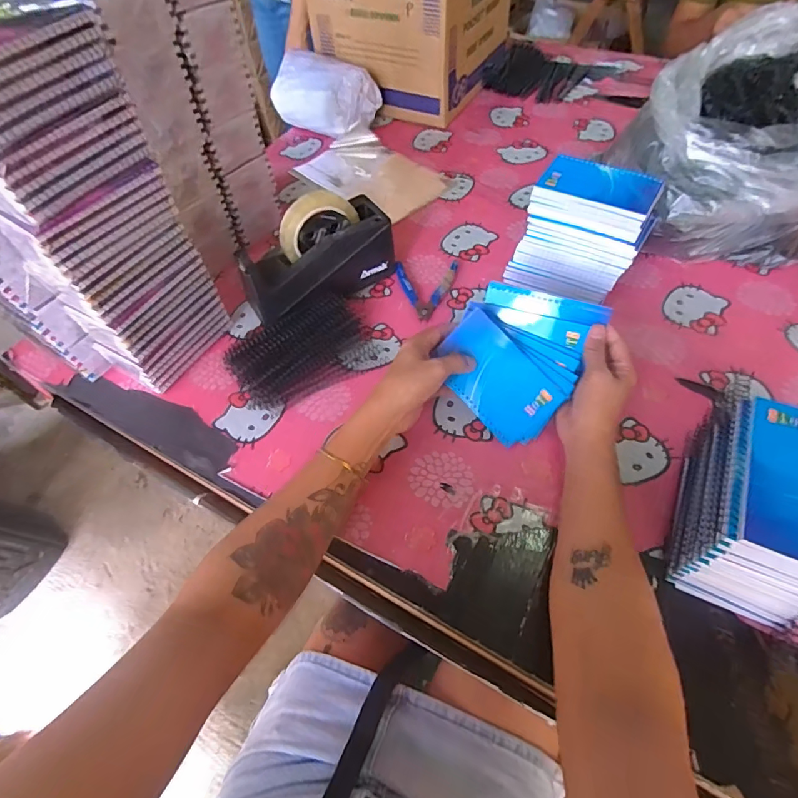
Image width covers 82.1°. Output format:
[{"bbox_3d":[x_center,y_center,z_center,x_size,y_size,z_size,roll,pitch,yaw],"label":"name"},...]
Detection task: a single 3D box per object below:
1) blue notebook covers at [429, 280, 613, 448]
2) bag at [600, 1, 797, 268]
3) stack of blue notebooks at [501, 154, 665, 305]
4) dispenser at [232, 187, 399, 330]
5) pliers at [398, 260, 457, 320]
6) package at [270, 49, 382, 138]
[{"bbox_3d":[0.126,-0.050,0.497,0.137,0.014,0.164,34,89,12],"label":"blue notebook covers"},{"bbox_3d":[0.442,-0.317,0.575,0.294,0.208,0.218,0,56,4],"label":"bag"},{"bbox_3d":[0.231,-0.210,0.580,0.144,0.127,0.109,25,61,20],"label":"stack of blue notebooks"},{"bbox_3d":[-0.107,-0.188,0.590,0.199,0.112,0.074,-32,59,-16],"label":"dispenser"},{"bbox_3d":[0.038,-0.148,0.628,0.084,0.013,0.106,0,56,4],"label":"pliers"},{"bbox_3d":[-0.143,-0.574,0.858,0.191,0.086,0.113,28,62,21],"label":"package"}]

